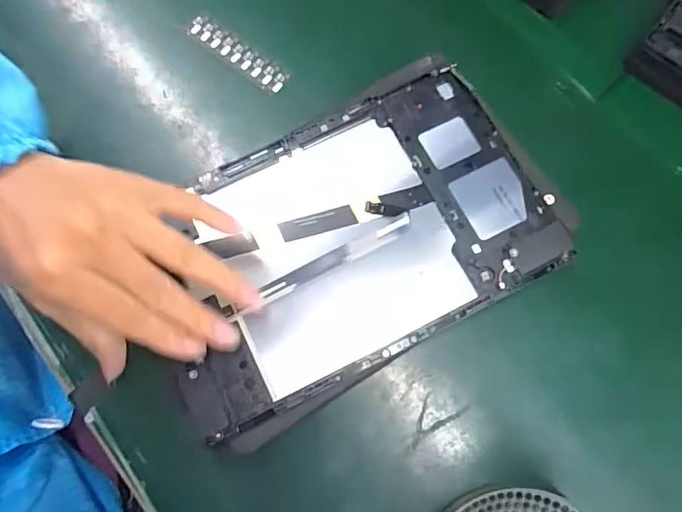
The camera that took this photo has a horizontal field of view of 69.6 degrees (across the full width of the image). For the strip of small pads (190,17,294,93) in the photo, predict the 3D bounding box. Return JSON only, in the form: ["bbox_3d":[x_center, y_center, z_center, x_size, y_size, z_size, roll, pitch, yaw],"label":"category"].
[{"bbox_3d":[-0.076,-0.148,0.359,0.089,0.010,0.016,37,77,11],"label":"strip of small pads"}]

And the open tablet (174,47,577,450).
[{"bbox_3d":[0.004,-0.012,0.296,0.235,0.017,0.150,-28,72,-7],"label":"open tablet"}]

